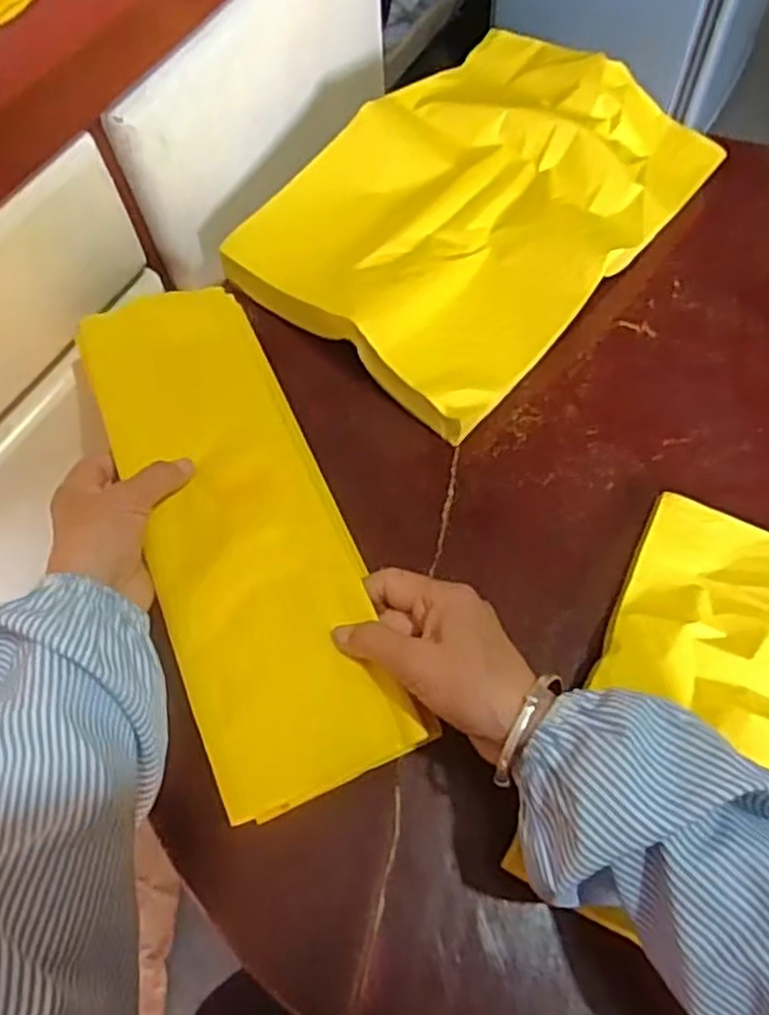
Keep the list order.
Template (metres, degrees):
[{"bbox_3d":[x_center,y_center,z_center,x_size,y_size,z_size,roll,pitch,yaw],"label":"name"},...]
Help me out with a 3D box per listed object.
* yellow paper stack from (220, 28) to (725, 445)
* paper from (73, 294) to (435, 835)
[{"bbox_3d":[0.074,-0.249,0.626,0.261,0.048,0.357,38,72,16],"label":"yellow paper stack"},{"bbox_3d":[-0.093,0.004,0.473,0.120,0.017,0.341,-22,68,-5],"label":"paper"}]

